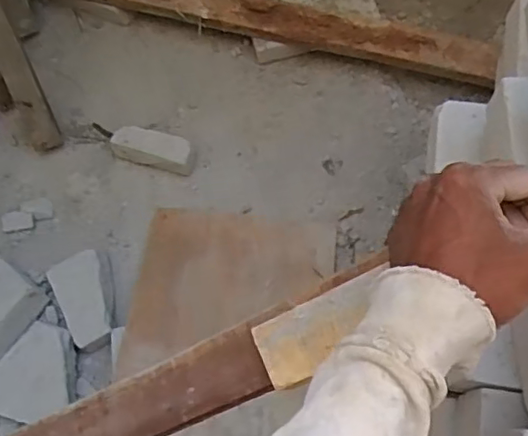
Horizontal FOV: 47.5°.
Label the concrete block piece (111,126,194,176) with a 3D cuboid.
[{"bbox_3d":[-0.275,-0.173,1.485,0.214,0.096,0.081,15,71,7],"label":"concrete block piece"}]

